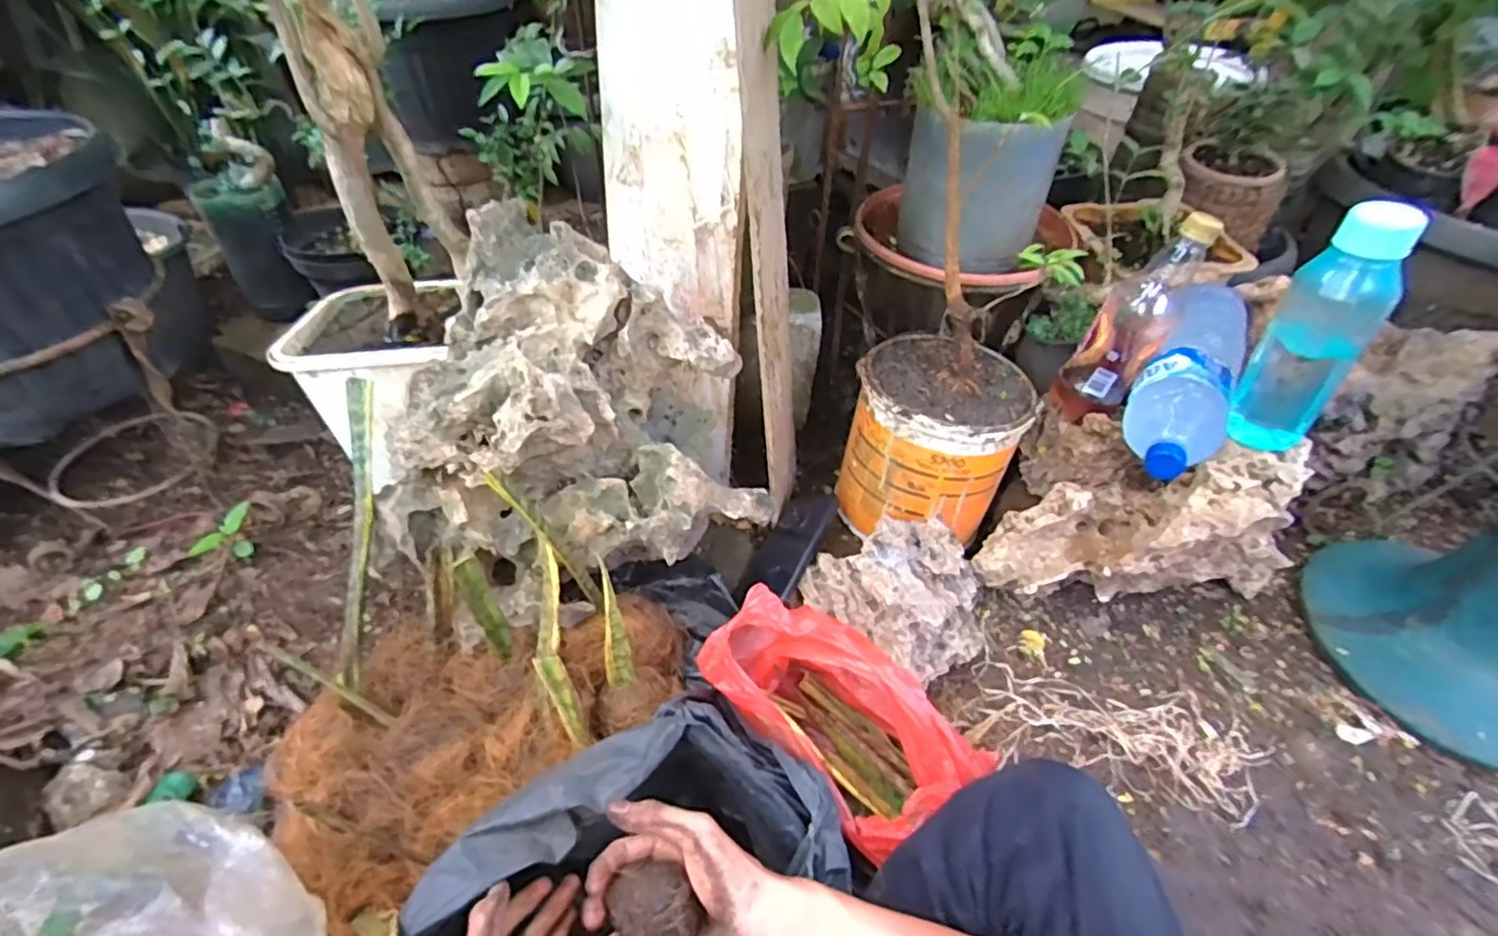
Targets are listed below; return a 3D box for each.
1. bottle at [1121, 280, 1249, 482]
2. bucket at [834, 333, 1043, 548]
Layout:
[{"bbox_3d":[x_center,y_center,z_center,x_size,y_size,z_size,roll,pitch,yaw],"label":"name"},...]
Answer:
[{"bbox_3d":[0.462,-0.110,0.681,0.092,0.103,0.327,24,49,21],"label":"bottle"},{"bbox_3d":[0.203,-0.032,0.740,0.171,0.168,0.177,1,45,-1],"label":"bucket"}]

